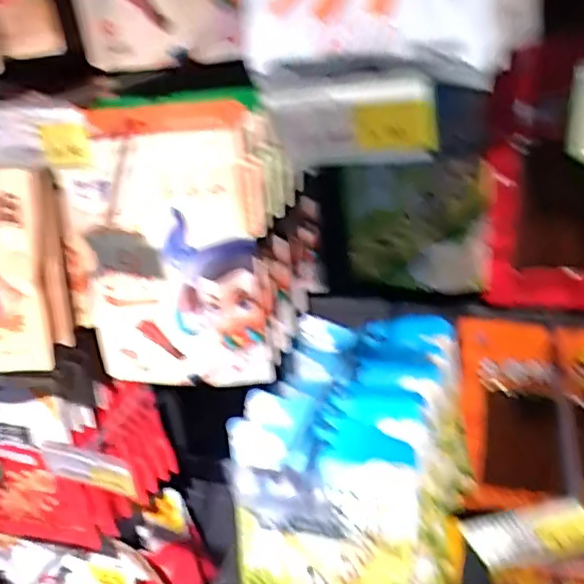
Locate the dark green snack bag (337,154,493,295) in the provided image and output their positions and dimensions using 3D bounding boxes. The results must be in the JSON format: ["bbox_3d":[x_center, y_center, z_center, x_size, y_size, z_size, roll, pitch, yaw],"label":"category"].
[{"bbox_3d":[0.130,-0.065,0.643,0.148,0.148,0.035,2,28,18],"label":"dark green snack bag"}]

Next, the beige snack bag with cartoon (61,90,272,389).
[{"bbox_3d":[-0.117,-0.033,0.552,0.173,0.252,0.051,-3,27,9],"label":"beige snack bag with cartoon"}]

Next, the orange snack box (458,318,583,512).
[{"bbox_3d":[0.301,0.155,0.729,0.195,0.259,0.058,9,31,30],"label":"orange snack box"}]

